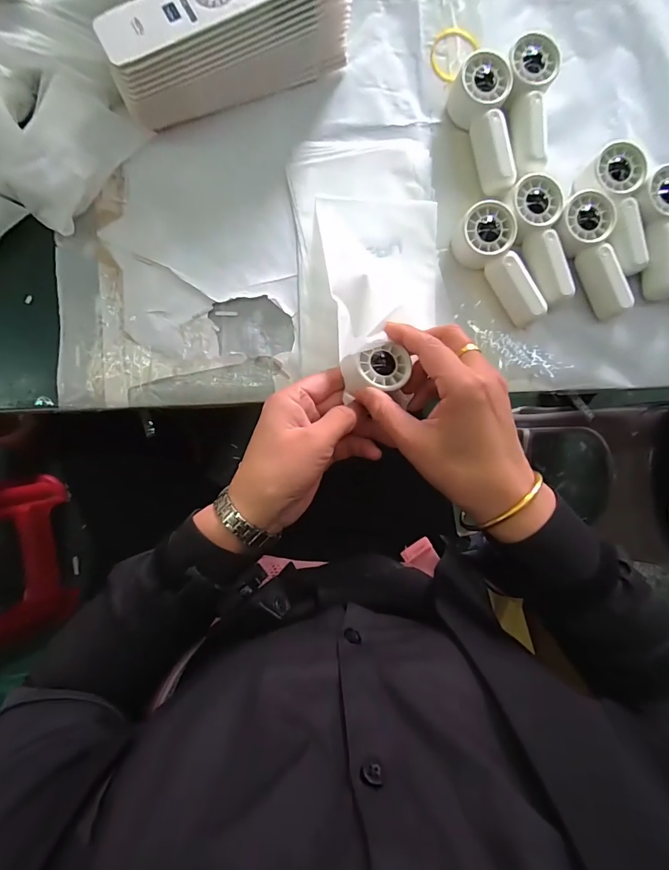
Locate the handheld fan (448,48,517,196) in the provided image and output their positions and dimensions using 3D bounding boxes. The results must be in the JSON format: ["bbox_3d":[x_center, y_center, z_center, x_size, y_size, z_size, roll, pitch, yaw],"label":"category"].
[{"bbox_3d":[0.134,-0.276,0.368,0.046,0.030,0.117,-6,88,-4],"label":"handheld fan"}]

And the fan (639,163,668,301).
[{"bbox_3d":[0.291,-0.182,0.371,0.046,0.032,0.109,4,88,-3],"label":"fan"}]

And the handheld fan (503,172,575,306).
[{"bbox_3d":[0.182,-0.171,0.366,0.045,0.030,0.108,-13,89,-4],"label":"handheld fan"}]

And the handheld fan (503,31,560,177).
[{"bbox_3d":[0.171,-0.290,0.368,0.041,0.034,0.114,7,87,-3],"label":"handheld fan"}]

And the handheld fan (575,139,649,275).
[{"bbox_3d":[0.250,-0.200,0.369,0.046,0.032,0.110,-5,88,-4],"label":"handheld fan"}]

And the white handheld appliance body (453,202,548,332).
[{"bbox_3d":[0.144,-0.147,0.360,0.042,0.029,0.108,-24,90,-4],"label":"white handheld appliance body"}]

